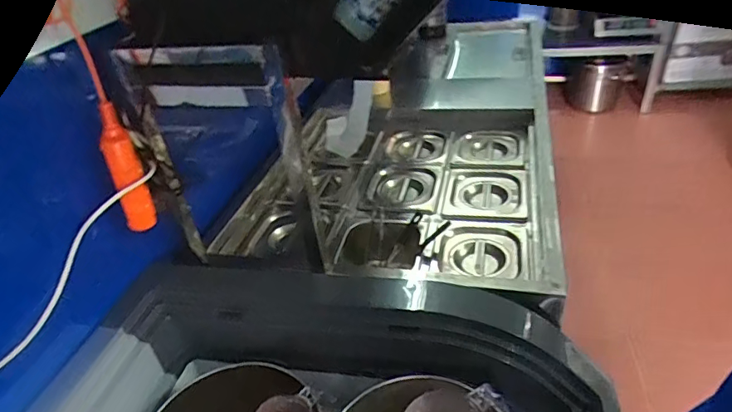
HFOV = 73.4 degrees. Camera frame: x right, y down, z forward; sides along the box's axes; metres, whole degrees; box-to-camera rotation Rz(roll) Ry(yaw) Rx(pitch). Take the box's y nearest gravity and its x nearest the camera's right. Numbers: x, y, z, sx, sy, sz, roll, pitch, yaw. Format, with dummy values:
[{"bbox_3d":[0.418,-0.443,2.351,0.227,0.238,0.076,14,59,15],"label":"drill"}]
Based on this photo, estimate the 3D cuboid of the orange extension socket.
[{"bbox_3d":[-0.318,-0.045,0.646,0.038,0.168,0.032,-18,36,-16],"label":"orange extension socket"}]

